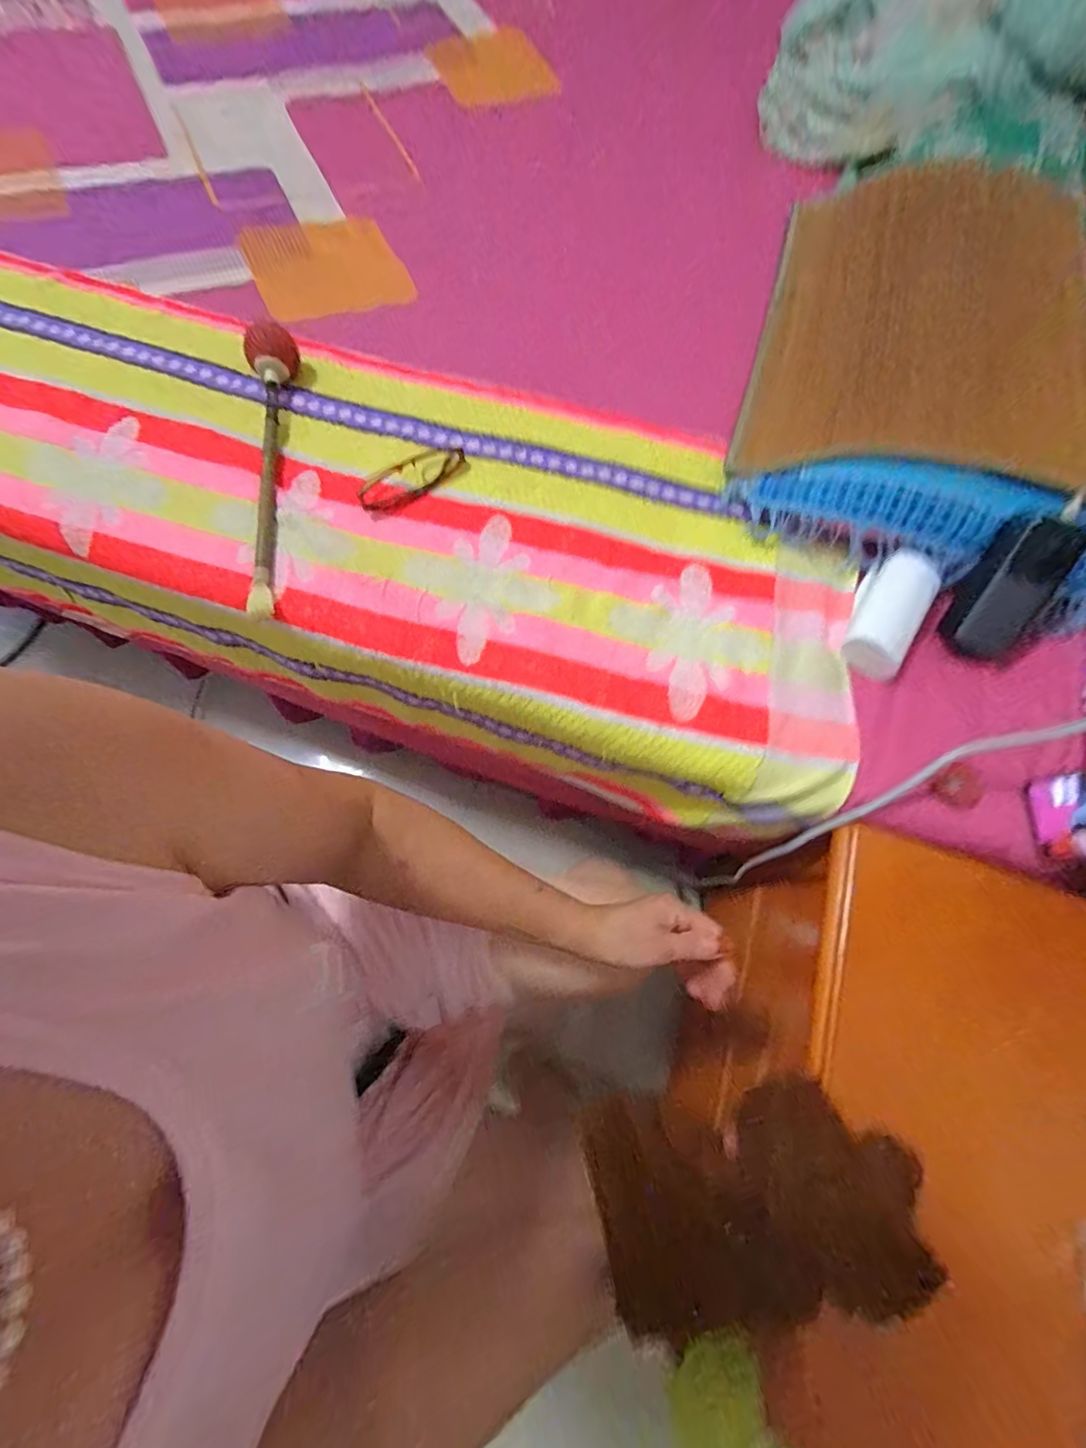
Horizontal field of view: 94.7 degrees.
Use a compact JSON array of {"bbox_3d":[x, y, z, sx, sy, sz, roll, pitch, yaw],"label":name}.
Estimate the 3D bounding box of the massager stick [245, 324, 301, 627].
[{"bbox_3d":[-0.311,-0.299,0.568,0.049,0.039,0.372,-5,72,-5],"label":"massager stick"}]

